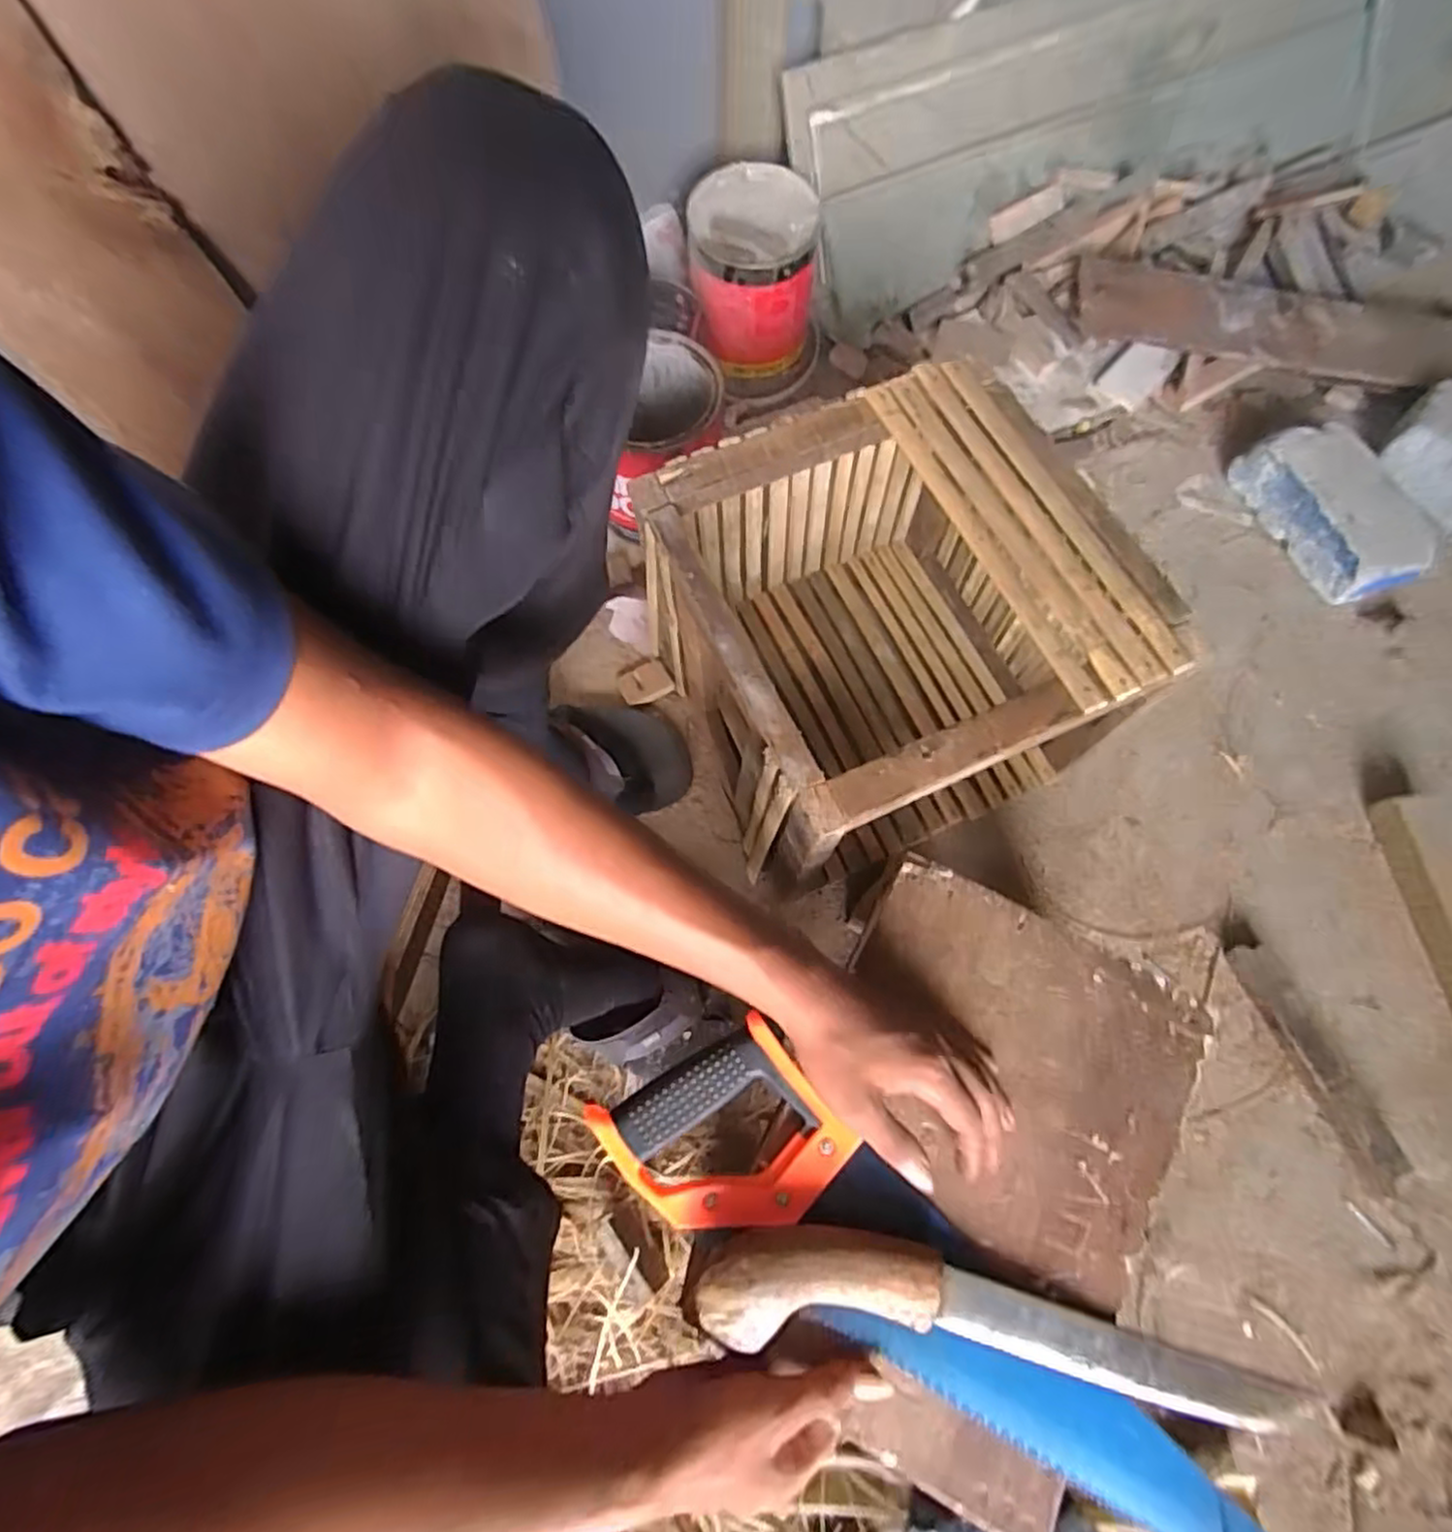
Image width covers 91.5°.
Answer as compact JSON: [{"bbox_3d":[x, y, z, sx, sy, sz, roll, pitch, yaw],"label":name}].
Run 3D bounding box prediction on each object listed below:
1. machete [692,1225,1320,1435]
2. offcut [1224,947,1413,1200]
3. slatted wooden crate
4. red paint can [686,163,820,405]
[{"bbox_3d":[0.156,0.322,0.404,0.347,0.027,0.062,17,72,-4],"label":"machete"},{"bbox_3d":[0.538,0.266,0.642,0.041,0.022,0.214,-23,72,-8],"label":"offcut"},{"bbox_3d":[0.139,-0.114,0.635,0.335,0.252,0.321,-24,72,-6],"label":"slatted wooden crate"},{"bbox_3d":[0.037,-0.582,0.874,0.154,0.174,0.168,2,70,0],"label":"red paint can"}]

